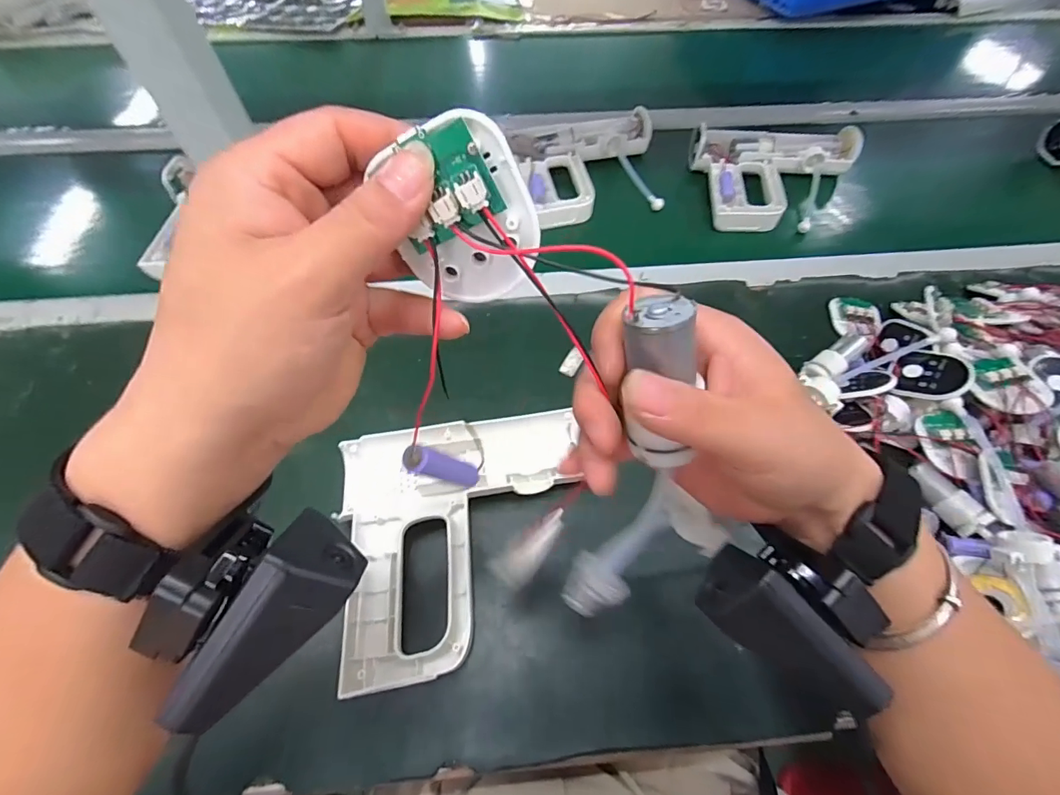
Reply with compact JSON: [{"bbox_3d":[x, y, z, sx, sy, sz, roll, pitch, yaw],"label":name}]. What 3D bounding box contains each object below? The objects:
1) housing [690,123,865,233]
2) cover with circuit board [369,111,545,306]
[{"bbox_3d":[0.327,-0.287,0.608,0.203,0.061,0.174,0,57,0],"label":"housing"},{"bbox_3d":[-0.022,-0.057,0.152,0.046,0.057,0.012,-21,39,10],"label":"cover with circuit board"}]

